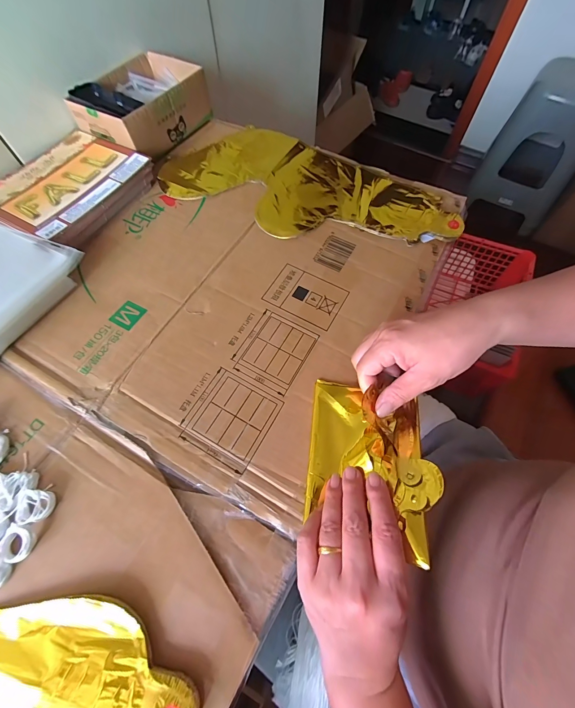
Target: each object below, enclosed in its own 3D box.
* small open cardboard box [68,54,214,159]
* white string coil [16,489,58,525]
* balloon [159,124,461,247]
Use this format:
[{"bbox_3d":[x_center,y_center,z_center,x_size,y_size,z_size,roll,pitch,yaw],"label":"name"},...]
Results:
[{"bbox_3d":[-0.232,-0.403,0.498,0.136,0.066,0.187,31,68,15],"label":"small open cardboard box"},{"bbox_3d":[-0.224,0.135,0.271,0.027,0.013,0.027,0,64,1],"label":"white string coil"},{"bbox_3d":[0.029,-0.244,0.449,0.419,0.009,0.198,27,68,13],"label":"balloon"}]

